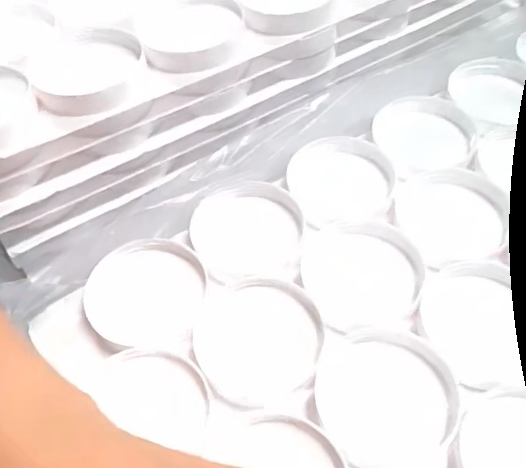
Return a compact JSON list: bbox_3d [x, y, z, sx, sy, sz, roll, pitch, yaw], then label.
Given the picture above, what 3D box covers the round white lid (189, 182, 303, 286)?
[{"bbox_3d":[-0.011,0.000,0.384,0.075,0.011,0.083,-6,52,0],"label":"round white lid"}]

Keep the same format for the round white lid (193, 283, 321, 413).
[{"bbox_3d":[-0.002,0.065,0.338,0.076,0.012,0.075,-2,52,3],"label":"round white lid"}]

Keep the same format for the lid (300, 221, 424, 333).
[{"bbox_3d":[0.059,0.026,0.360,0.081,0.019,0.077,-2,52,3],"label":"lid"}]

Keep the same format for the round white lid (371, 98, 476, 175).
[{"bbox_3d":[0.126,-0.077,0.428,0.073,0.014,0.068,-2,52,3],"label":"round white lid"}]

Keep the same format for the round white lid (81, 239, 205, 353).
[{"bbox_3d":[-0.075,0.038,0.357,0.071,0.014,0.077,-2,52,3],"label":"round white lid"}]

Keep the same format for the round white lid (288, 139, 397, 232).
[{"bbox_3d":[0.056,-0.038,0.406,0.074,0.015,0.077,-2,52,3],"label":"round white lid"}]

